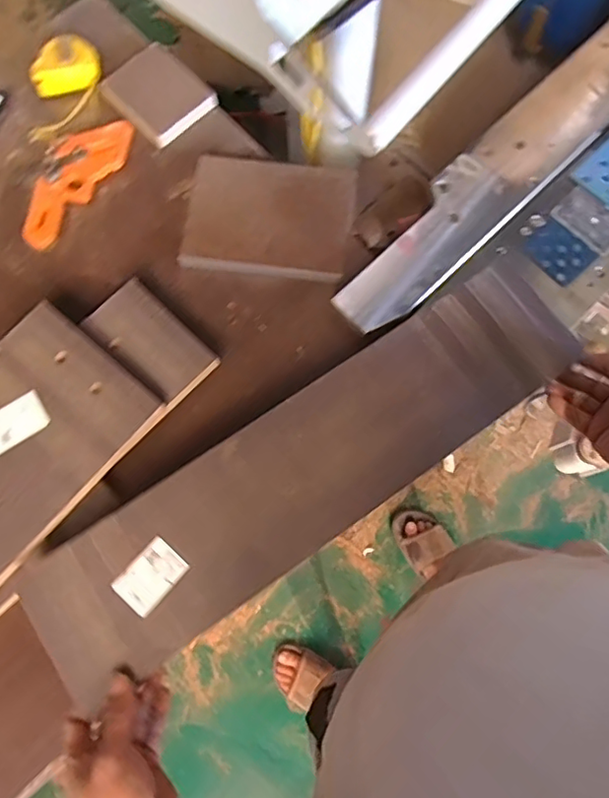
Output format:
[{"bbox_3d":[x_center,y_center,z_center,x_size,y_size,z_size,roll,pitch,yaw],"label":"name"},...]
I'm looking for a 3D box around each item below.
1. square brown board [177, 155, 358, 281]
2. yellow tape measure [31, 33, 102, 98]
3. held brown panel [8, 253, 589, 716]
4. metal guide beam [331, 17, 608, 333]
[{"bbox_3d":[-0.040,-0.211,0.663,0.184,0.035,0.144,9,74,4],"label":"square brown board"},{"bbox_3d":[-0.308,-0.429,0.728,0.087,0.032,0.066,-20,74,-5],"label":"yellow tape measure"},{"bbox_3d":[0.015,0.056,0.552,0.590,0.018,0.135,-33,76,-10],"label":"held brown panel"},{"bbox_3d":[0.258,-0.290,0.674,0.587,0.055,0.091,-44,79,-9],"label":"metal guide beam"}]

